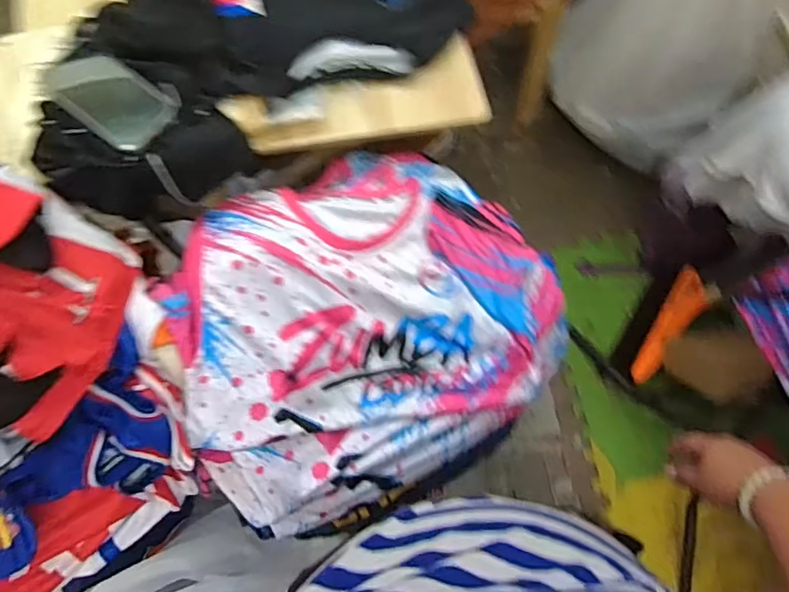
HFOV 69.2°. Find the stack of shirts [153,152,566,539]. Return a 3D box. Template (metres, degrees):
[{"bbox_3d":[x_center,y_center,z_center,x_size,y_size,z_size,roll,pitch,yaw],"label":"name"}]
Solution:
[{"bbox_3d":[-0.028,0.036,0.795,0.533,0.170,0.450,-22,74,-7],"label":"stack of shirts"}]

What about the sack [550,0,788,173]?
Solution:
[{"bbox_3d":[0.611,-0.593,1.239,0.341,0.520,0.418,-42,78,-12],"label":"sack"}]

